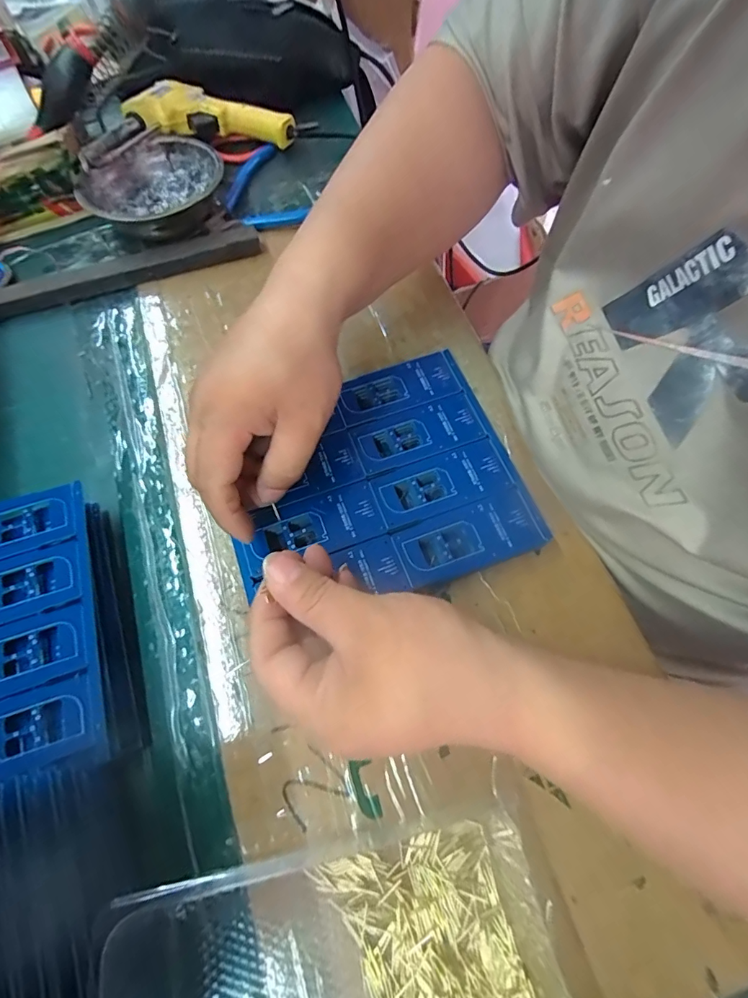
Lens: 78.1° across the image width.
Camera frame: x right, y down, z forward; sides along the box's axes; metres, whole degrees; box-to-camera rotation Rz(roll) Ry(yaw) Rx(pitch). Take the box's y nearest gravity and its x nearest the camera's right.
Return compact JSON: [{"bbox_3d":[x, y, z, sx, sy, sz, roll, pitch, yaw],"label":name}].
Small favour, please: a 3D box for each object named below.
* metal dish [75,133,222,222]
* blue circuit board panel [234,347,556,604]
[{"bbox_3d":[-0.207,-0.296,0.433,0.127,0.038,0.102,-24,69,-9],"label":"metal dish"},{"bbox_3d":[-0.003,-0.014,0.312,0.187,0.004,0.158,-19,68,-7],"label":"blue circuit board panel"}]

